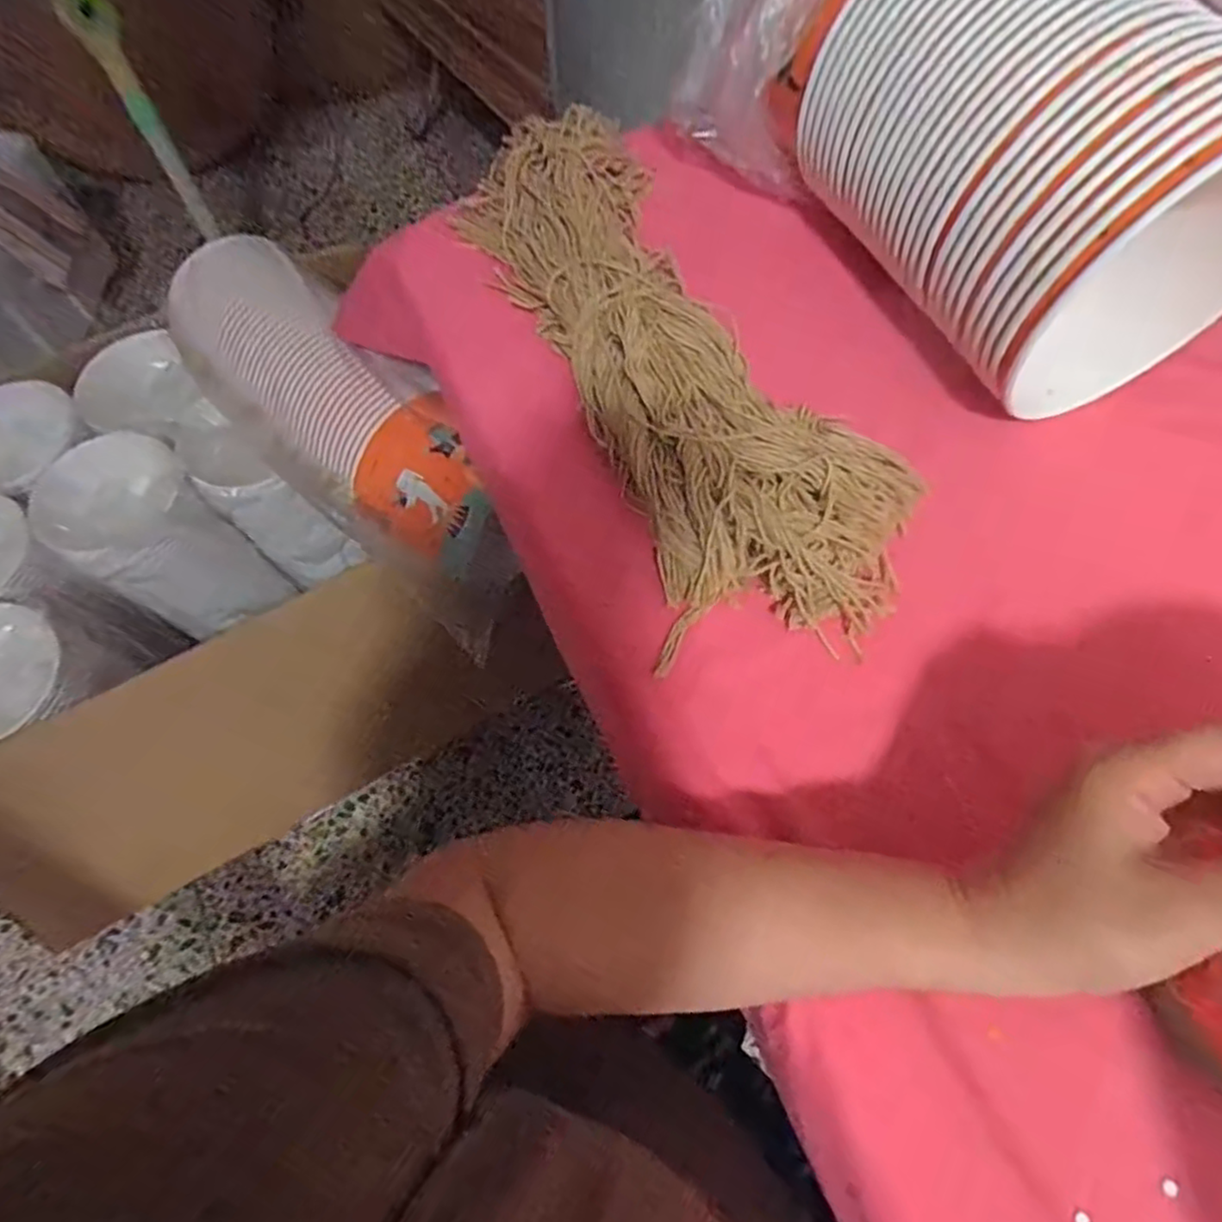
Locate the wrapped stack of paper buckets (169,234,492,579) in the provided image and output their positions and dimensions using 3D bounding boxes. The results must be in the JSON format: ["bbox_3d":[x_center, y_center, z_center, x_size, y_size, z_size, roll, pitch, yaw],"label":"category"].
[{"bbox_3d":[-0.264,-0.197,0.677,0.144,0.119,0.432,-42,71,-17],"label":"wrapped stack of paper buckets"}]

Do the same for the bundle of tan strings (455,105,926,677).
[{"bbox_3d":[0.035,-0.166,0.412,0.150,0.038,0.402,-21,68,-6],"label":"bundle of tan strings"}]

